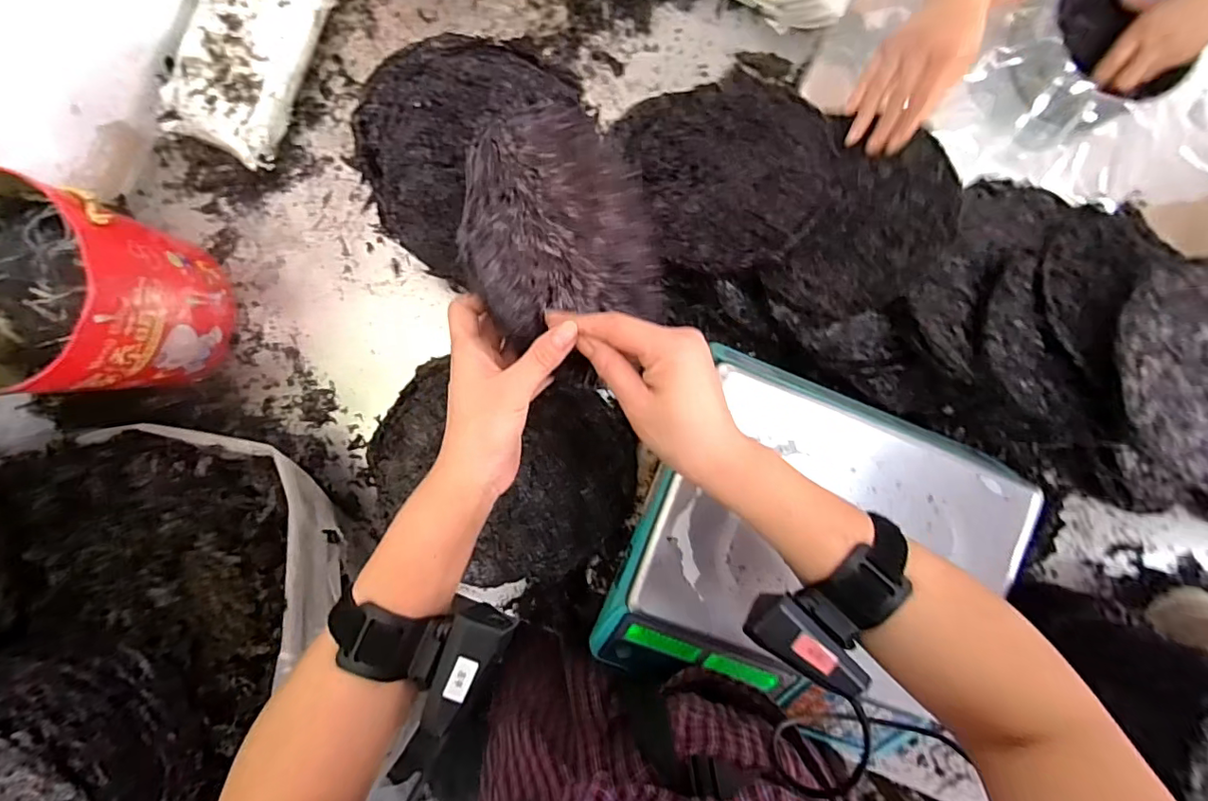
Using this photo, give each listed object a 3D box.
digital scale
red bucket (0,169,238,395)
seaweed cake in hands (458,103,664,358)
[{"bbox_3d":[0.198,0.153,0.523,0.333,0.085,0.348,24,89,-5],"label":"digital scale"},{"bbox_3d":[-0.471,-0.090,0.497,0.162,0.178,0.157,0,91,-4],"label":"red bucket"},{"bbox_3d":[-0.022,-0.130,0.397,0.187,0.016,0.153,-19,99,-46],"label":"seaweed cake in hands"}]

